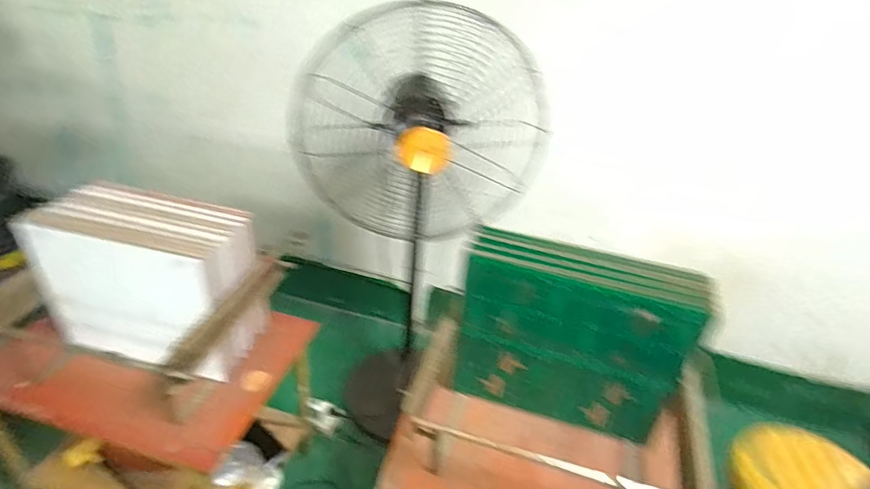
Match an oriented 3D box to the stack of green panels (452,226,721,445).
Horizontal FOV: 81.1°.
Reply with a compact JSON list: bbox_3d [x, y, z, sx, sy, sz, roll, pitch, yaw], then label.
[{"bbox_3d":[0.273,0.204,1.061,0.465,0.384,0.114,12,33,15],"label":"stack of green panels"}]

